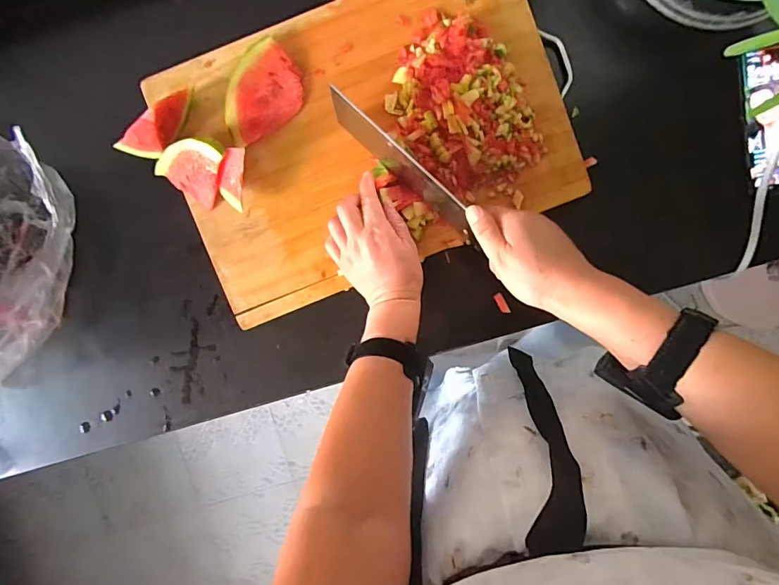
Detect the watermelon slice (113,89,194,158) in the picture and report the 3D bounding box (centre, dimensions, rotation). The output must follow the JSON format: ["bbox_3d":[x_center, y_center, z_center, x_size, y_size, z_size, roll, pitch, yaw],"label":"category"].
[{"bbox_3d":[-0.244,-0.173,0.468,0.095,0.055,0.029,-38,94,3],"label":"watermelon slice"}]

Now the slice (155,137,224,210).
[{"bbox_3d":[-0.213,-0.137,0.475,0.071,0.053,0.064,31,94,-2],"label":"slice"}]

